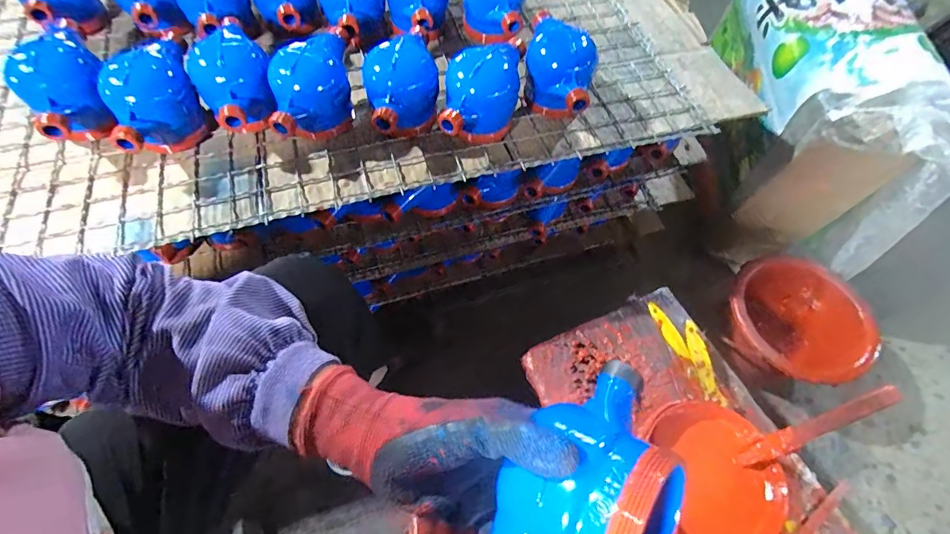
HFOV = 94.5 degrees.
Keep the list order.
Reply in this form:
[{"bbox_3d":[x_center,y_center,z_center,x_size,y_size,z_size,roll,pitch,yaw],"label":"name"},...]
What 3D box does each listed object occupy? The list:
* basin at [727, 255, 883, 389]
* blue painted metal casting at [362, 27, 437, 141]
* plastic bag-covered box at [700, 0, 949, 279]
[{"bbox_3d":[0.517,0.106,0.773,0.201,0.177,0.190,1,61,-2],"label":"basin"},{"bbox_3d":[-0.085,-0.204,0.510,0.084,0.088,0.138,-7,62,-6],"label":"blue painted metal casting"},{"bbox_3d":[0.596,-0.314,0.845,0.229,0.399,0.619,9,61,2],"label":"plastic bag-covered box"}]

